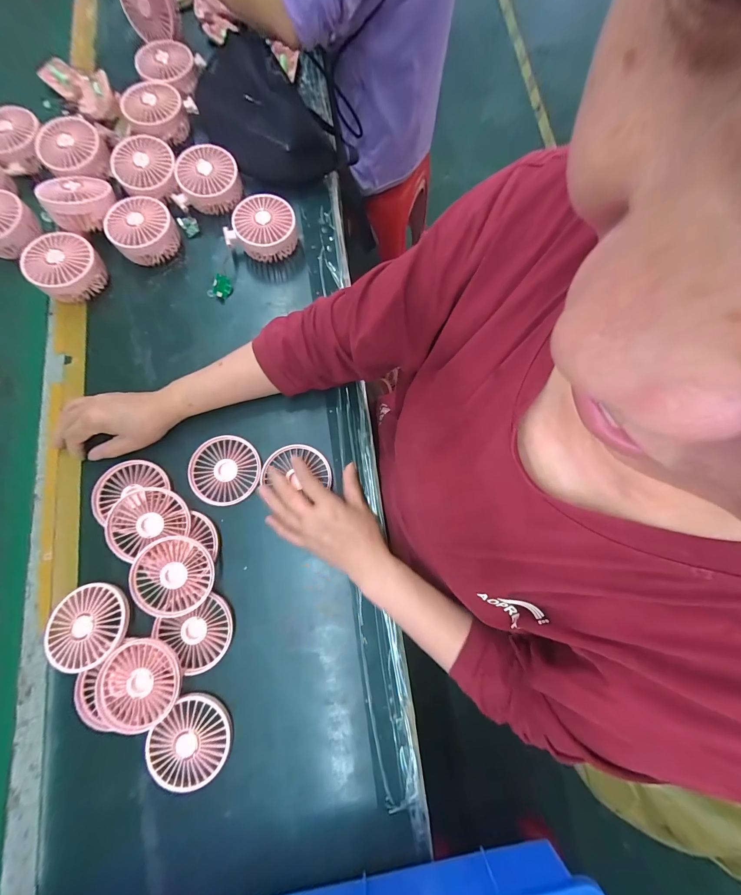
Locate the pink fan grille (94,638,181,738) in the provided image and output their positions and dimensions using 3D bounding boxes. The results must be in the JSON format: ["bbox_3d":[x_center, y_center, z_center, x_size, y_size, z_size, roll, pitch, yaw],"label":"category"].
[{"bbox_3d":[-0.259,0.266,0.361,0.087,0.013,0.094,0,78,0],"label":"pink fan grille"}]

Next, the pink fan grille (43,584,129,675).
[{"bbox_3d":[-0.325,0.203,0.369,0.084,0.011,0.085,0,78,0],"label":"pink fan grille"}]

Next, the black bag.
[{"bbox_3d":[-0.180,-0.523,0.496,0.167,0.073,0.234,-31,80,-7],"label":"black bag"}]

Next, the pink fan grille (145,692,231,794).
[{"bbox_3d":[-0.199,0.328,0.361,0.080,0.015,0.087,0,78,0],"label":"pink fan grille"}]

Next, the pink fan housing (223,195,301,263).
[{"bbox_3d":[-0.162,-0.320,0.481,0.106,0.048,0.084,-10,78,-2],"label":"pink fan housing"}]

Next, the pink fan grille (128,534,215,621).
[{"bbox_3d":[-0.231,0.150,0.379,0.086,0.016,0.086,-6,80,-10],"label":"pink fan grille"}]

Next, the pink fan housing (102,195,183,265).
[{"bbox_3d":[-0.332,-0.317,0.479,0.087,0.051,0.090,-29,79,-6],"label":"pink fan housing"}]

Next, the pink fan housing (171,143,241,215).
[{"bbox_3d":[-0.248,-0.408,0.496,0.097,0.050,0.089,1,78,0],"label":"pink fan housing"}]

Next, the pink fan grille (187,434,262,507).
[{"bbox_3d":[-0.190,0.030,0.426,0.087,0.011,0.088,0,78,0],"label":"pink fan grille"}]

